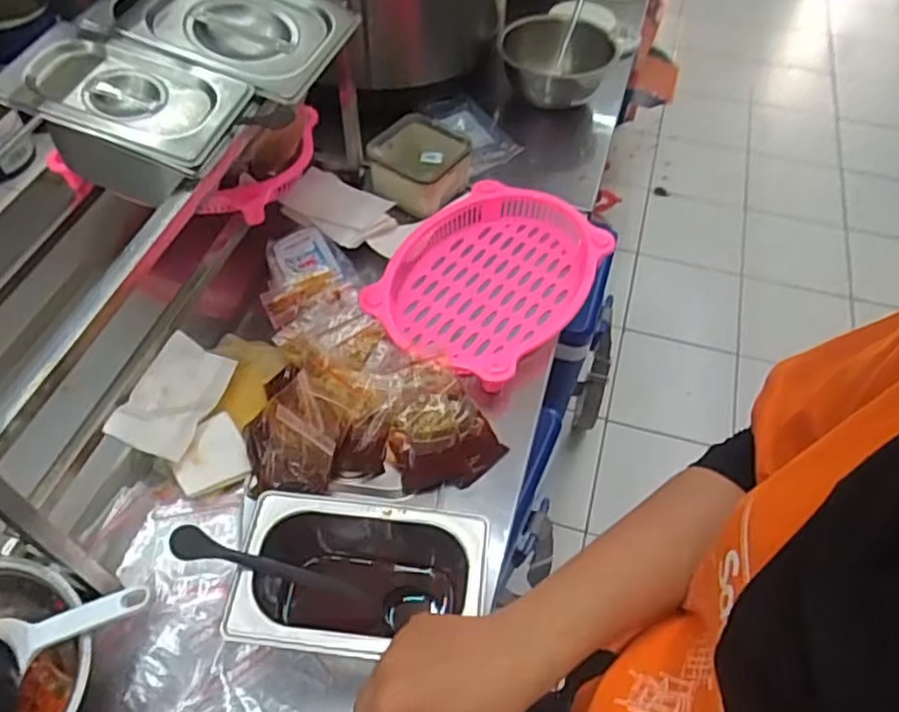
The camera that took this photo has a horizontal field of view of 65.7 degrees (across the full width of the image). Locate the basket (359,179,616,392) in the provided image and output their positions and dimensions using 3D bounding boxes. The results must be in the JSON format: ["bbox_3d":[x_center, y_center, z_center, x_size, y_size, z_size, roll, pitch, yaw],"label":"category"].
[{"bbox_3d":[0.043,-0.091,0.779,0.205,0.050,0.286,26,56,17],"label":"basket"}]

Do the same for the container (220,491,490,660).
[{"bbox_3d":[-0.067,0.183,0.537,0.174,0.108,0.107,6,53,3],"label":"container"}]

